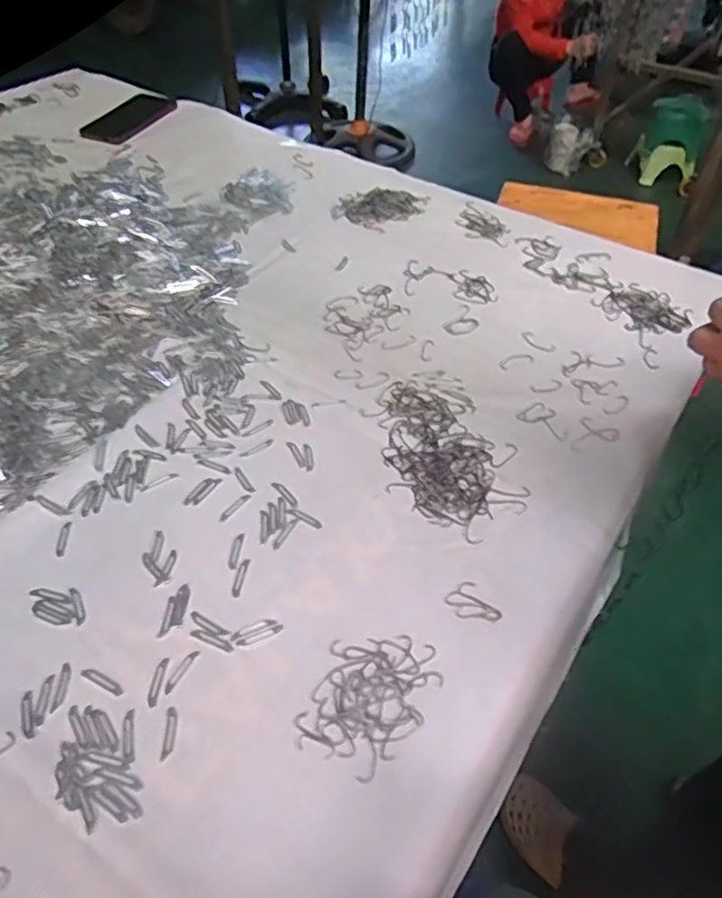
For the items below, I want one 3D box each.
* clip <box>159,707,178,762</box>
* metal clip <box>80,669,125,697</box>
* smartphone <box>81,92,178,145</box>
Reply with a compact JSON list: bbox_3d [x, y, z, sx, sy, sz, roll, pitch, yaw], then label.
[{"bbox_3d":[-0.123,0.183,0.414,0.007,0.004,0.033,-2,47,-3],"label":"clip"},{"bbox_3d":[-0.176,0.158,0.438,0.034,0.004,0.008,23,50,19],"label":"metal clip"},{"bbox_3d":[-0.384,-0.554,1.073,0.094,0.008,0.183,16,48,14],"label":"smartphone"}]

